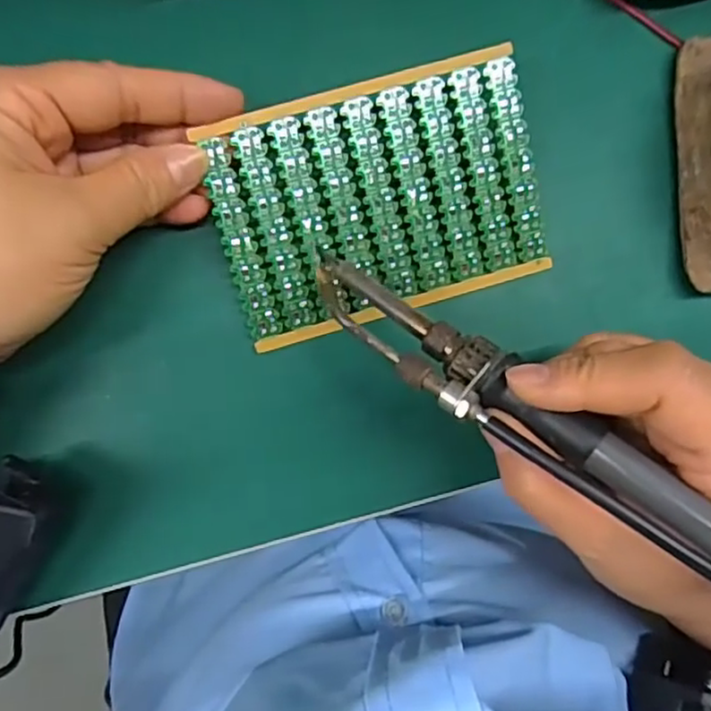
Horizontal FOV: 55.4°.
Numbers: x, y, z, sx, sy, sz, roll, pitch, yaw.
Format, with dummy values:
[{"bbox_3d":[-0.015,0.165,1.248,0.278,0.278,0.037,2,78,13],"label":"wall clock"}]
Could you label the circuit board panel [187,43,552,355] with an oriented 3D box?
[{"bbox_3d":[0.010,-0.059,0.260,0.120,0.004,0.085,-16,106,-3],"label":"circuit board panel"}]

